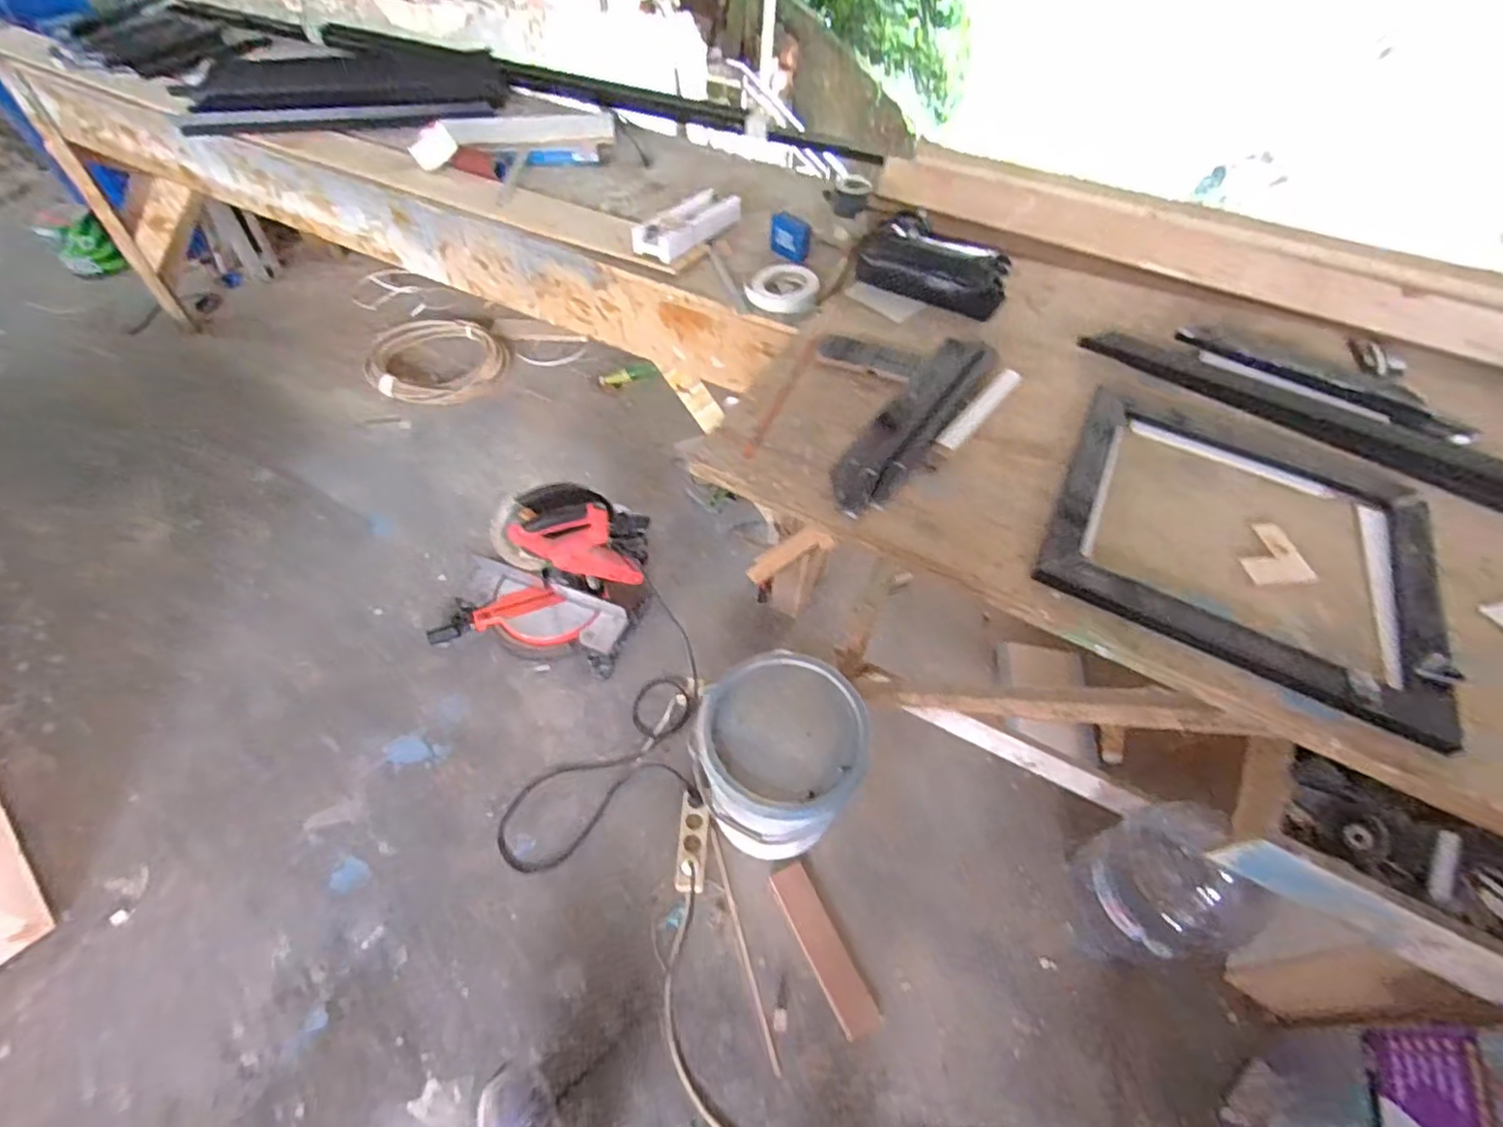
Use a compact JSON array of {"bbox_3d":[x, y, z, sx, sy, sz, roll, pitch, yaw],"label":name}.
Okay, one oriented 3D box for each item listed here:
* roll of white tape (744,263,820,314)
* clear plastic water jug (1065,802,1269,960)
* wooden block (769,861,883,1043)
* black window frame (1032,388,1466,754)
[{"bbox_3d":[0.057,-0.497,1.193,0.132,0.035,0.123,3,53,-4],"label":"roll of white tape"},{"bbox_3d":[0.754,0.596,1.224,0.229,0.324,0.229,-11,55,-14],"label":"clear plastic water jug"},{"bbox_3d":[0.140,0.745,1.278,0.078,0.019,0.308,-22,60,-19],"label":"wooden block"},{"bbox_3d":[0.652,-0.039,0.877,0.462,0.042,0.485,27,53,16],"label":"black window frame"}]

